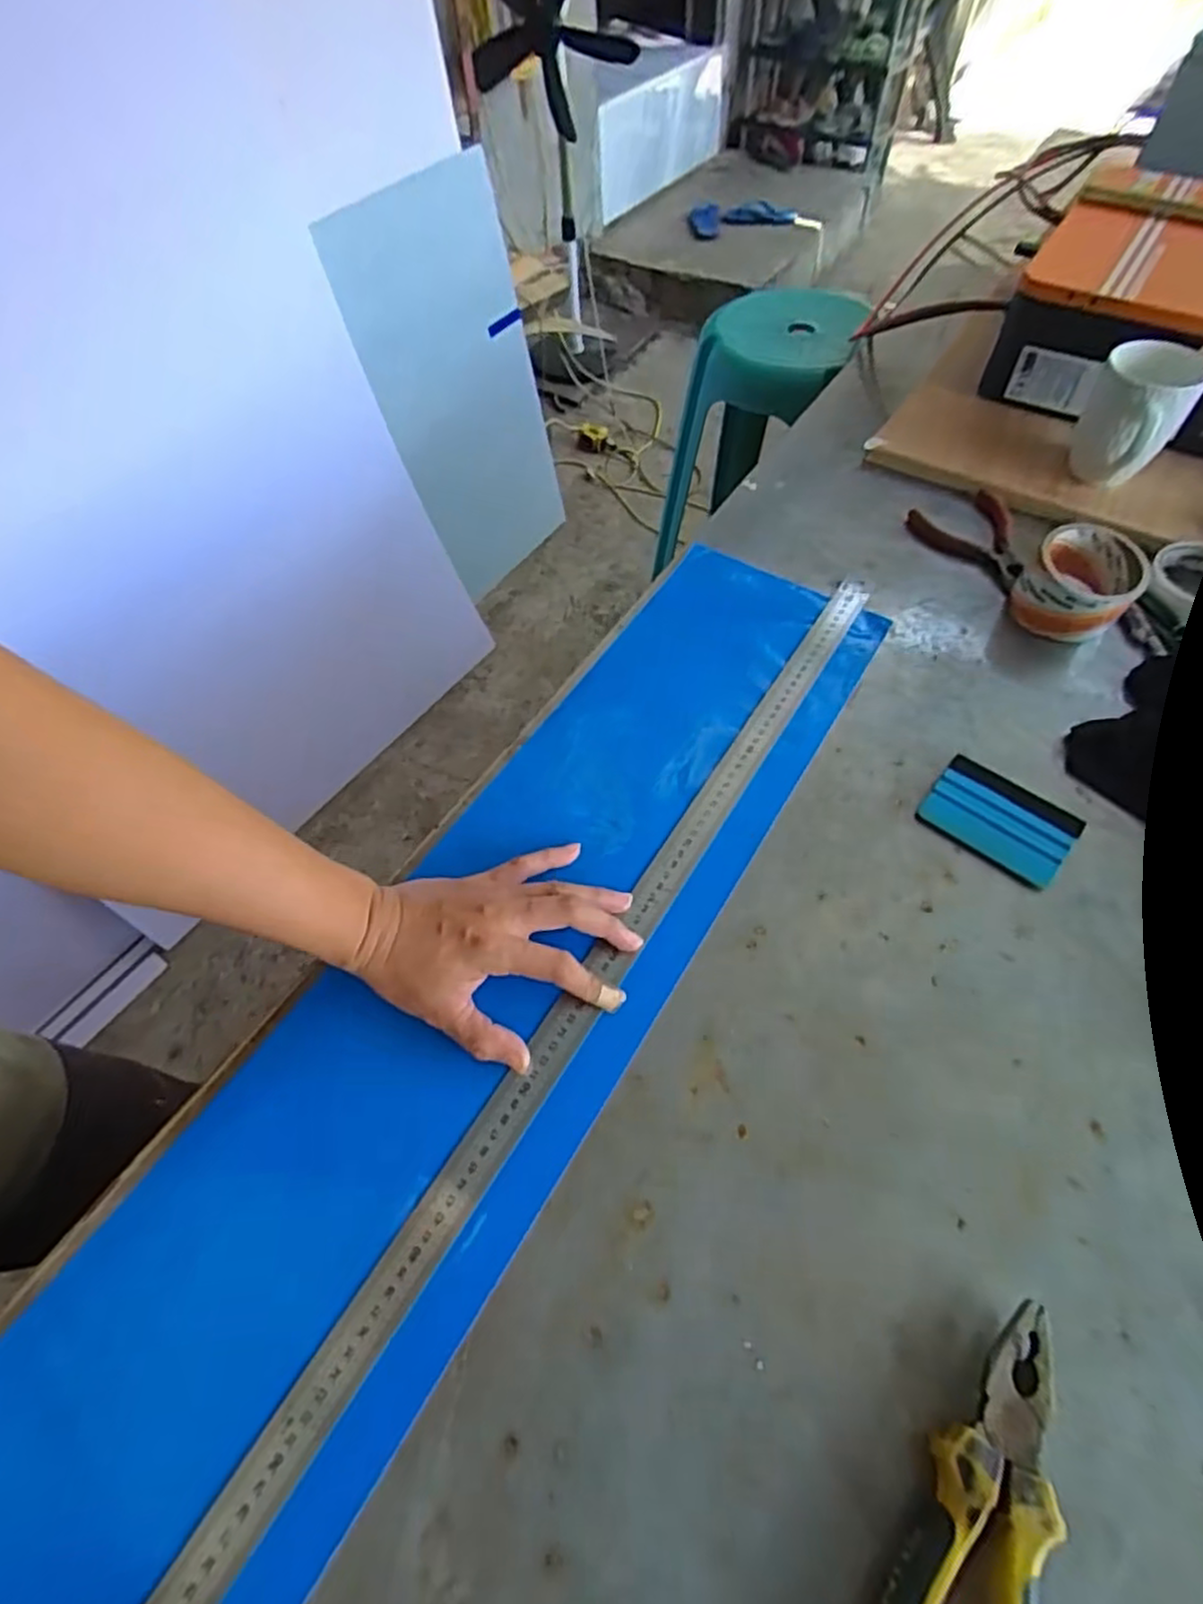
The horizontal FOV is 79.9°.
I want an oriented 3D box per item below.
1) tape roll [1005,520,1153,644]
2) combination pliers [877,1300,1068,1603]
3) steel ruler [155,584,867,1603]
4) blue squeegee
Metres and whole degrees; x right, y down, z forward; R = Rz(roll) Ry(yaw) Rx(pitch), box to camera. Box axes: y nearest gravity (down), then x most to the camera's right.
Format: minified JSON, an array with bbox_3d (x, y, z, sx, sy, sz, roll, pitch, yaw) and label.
[{"bbox_3d":[0.407,-0.186,0.617,0.083,0.059,0.086,29,63,19],"label":"tape roll"},{"bbox_3d":[0.162,0.320,0.311,0.053,0.028,0.187,28,62,18],"label":"combination pliers"},{"bbox_3d":[-0.043,0.166,0.434,0.028,0.008,0.976,28,62,18],"label":"steel ruler"},{"bbox_3d":[0.289,0.012,0.522,0.096,0.005,0.071,35,65,22],"label":"blue squeegee"}]

